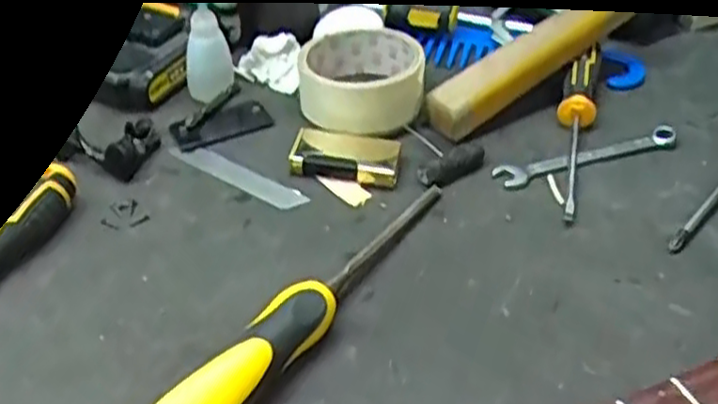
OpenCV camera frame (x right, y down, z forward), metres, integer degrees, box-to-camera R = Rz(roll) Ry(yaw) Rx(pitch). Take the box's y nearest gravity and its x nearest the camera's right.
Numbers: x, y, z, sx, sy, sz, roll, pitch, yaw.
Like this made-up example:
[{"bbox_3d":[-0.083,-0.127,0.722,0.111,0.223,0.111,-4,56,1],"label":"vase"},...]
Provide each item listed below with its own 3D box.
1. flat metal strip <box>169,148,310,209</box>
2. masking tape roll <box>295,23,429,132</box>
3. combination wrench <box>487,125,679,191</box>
[{"bbox_3d":[-0.079,-0.017,0.477,0.101,0.004,0.018,25,48,23],"label":"flat metal strip"},{"bbox_3d":[0.000,-0.094,0.531,0.085,0.037,0.088,1,43,-1],"label":"masking tape roll"},{"bbox_3d":[0.156,-0.031,0.492,0.134,0.011,0.020,-15,45,-16],"label":"combination wrench"}]

